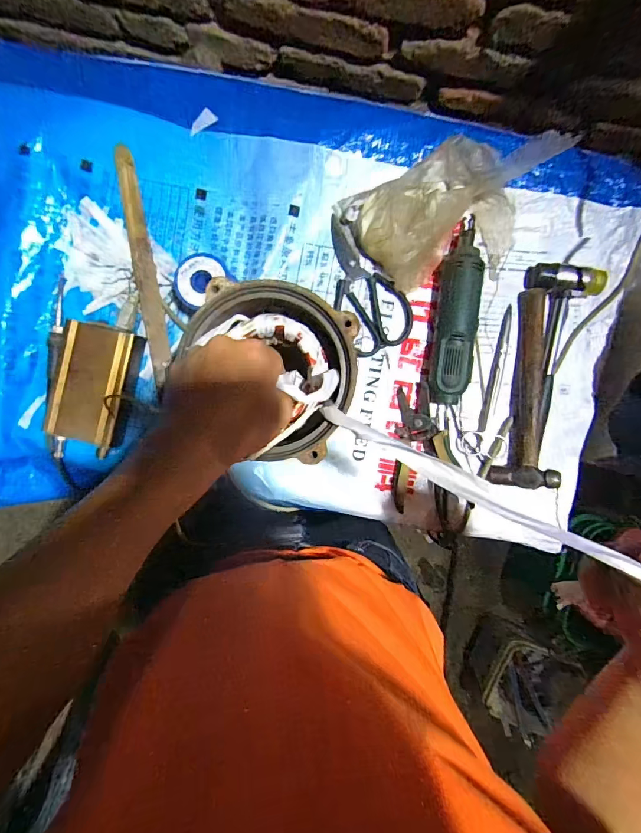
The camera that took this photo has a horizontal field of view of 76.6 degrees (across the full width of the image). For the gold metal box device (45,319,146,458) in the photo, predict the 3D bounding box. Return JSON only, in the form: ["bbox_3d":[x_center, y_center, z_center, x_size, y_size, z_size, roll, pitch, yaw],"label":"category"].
[{"bbox_3d":[-0.280,-0.030,0.501,0.095,0.024,0.160,13,92,-1],"label":"gold metal box device"}]

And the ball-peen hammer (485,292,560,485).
[{"bbox_3d":[0.258,-0.034,0.490,0.063,0.053,0.238,9,92,-1],"label":"ball-peen hammer"}]

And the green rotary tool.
[{"bbox_3d":[0.166,-0.127,0.490,0.050,0.037,0.221,5,92,-1],"label":"green rotary tool"}]

